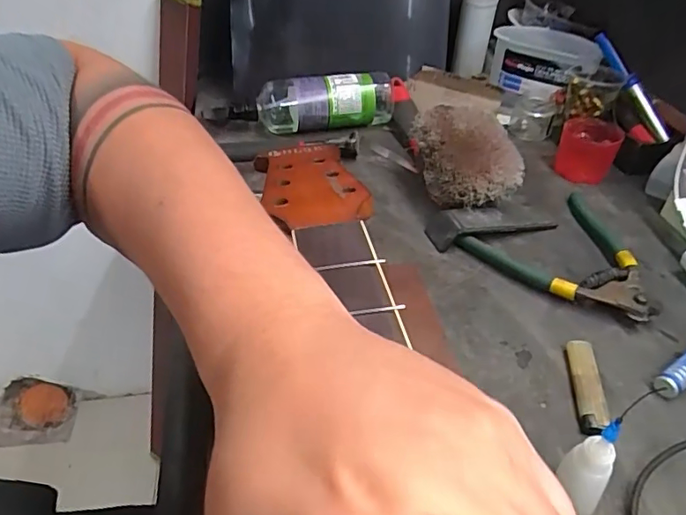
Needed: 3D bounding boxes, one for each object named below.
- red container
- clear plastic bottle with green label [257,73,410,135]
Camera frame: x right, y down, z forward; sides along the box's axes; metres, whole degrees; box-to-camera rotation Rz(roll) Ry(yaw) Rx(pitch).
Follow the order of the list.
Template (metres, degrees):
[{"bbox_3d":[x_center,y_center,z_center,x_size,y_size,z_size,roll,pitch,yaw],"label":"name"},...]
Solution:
[{"bbox_3d":[0.293,-0.129,0.642,0.067,0.050,0.067,26,45,26],"label":"red container"},{"bbox_3d":[-0.011,-0.202,0.694,0.196,0.059,0.047,-6,40,-10],"label":"clear plastic bottle with green label"}]

